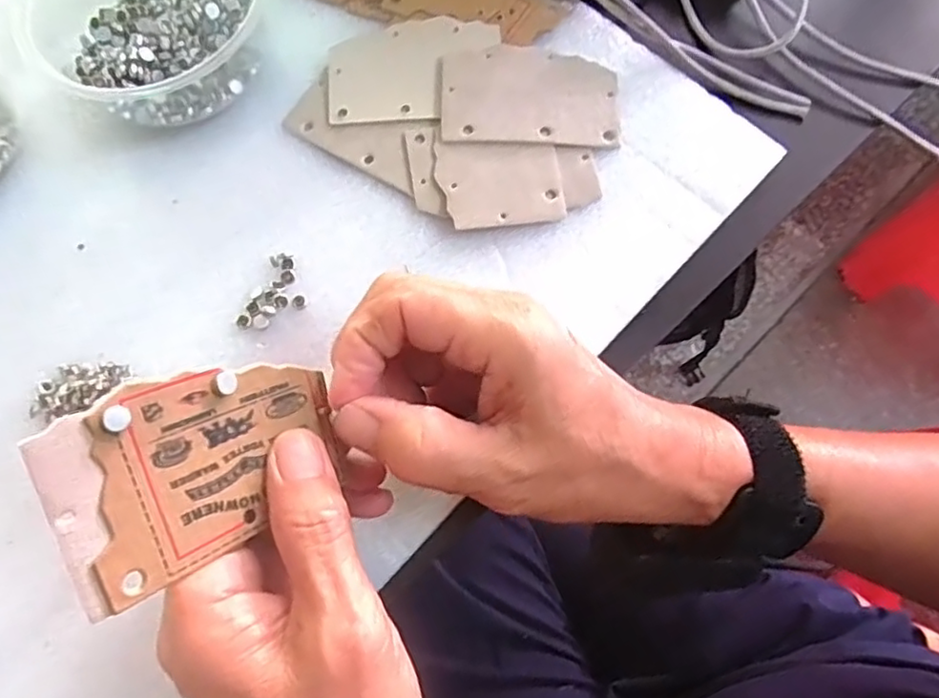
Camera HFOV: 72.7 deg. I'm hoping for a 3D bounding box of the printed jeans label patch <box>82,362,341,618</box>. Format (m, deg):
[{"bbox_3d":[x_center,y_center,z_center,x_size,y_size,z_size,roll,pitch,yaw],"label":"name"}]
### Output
[{"bbox_3d":[-0.074,0.032,0.190,0.075,0.006,0.053,-22,99,-41],"label":"printed jeans label patch"}]

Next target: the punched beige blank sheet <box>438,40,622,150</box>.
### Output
[{"bbox_3d":[0.029,-0.122,0.305,0.084,0.004,0.055,-1,73,1],"label":"punched beige blank sheet"}]

